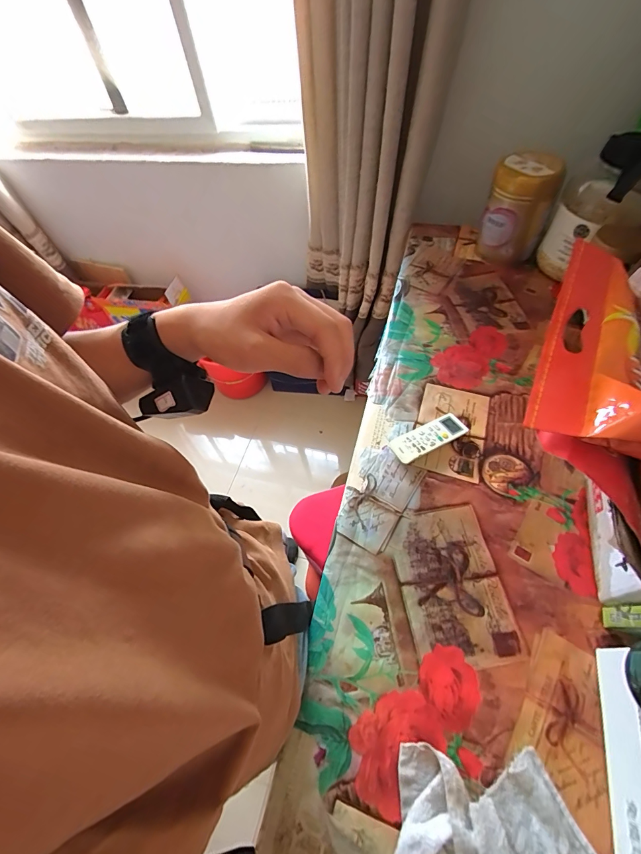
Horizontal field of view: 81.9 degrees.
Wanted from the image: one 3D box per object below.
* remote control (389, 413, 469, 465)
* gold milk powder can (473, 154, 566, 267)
[{"bbox_3d":[0.179,0.017,0.616,0.131,0.024,0.049,-27,58,-13],"label":"remote control"},{"bbox_3d":[0.438,-0.478,0.825,0.131,0.195,0.112,23,61,18],"label":"gold milk powder can"}]

